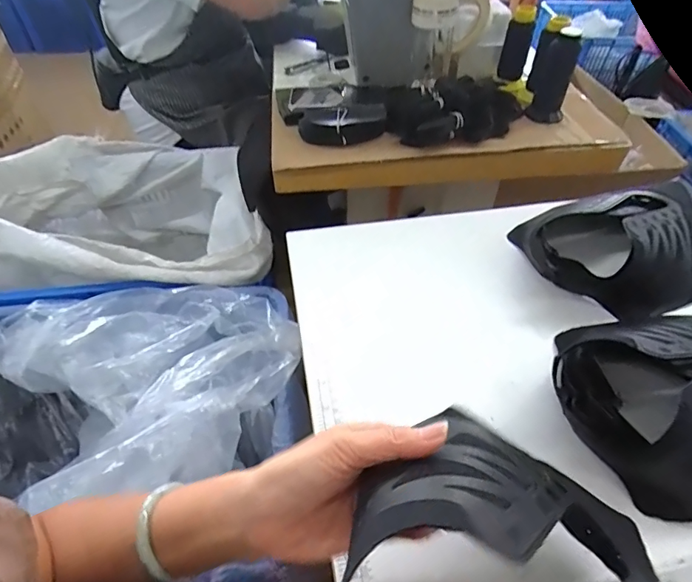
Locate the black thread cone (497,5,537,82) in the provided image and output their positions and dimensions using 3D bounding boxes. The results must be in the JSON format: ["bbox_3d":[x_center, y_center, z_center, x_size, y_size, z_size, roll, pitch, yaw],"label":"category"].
[{"bbox_3d":[0.300,-0.434,0.777,0.045,0.112,0.042,14,49,11],"label":"black thread cone"}]

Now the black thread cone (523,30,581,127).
[{"bbox_3d":[0.333,-0.350,0.714,0.068,0.124,0.053,18,50,15],"label":"black thread cone"}]

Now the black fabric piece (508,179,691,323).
[{"bbox_3d":[0.325,-0.059,0.505,0.244,0.067,0.160,-1,48,-1],"label":"black fabric piece"}]

